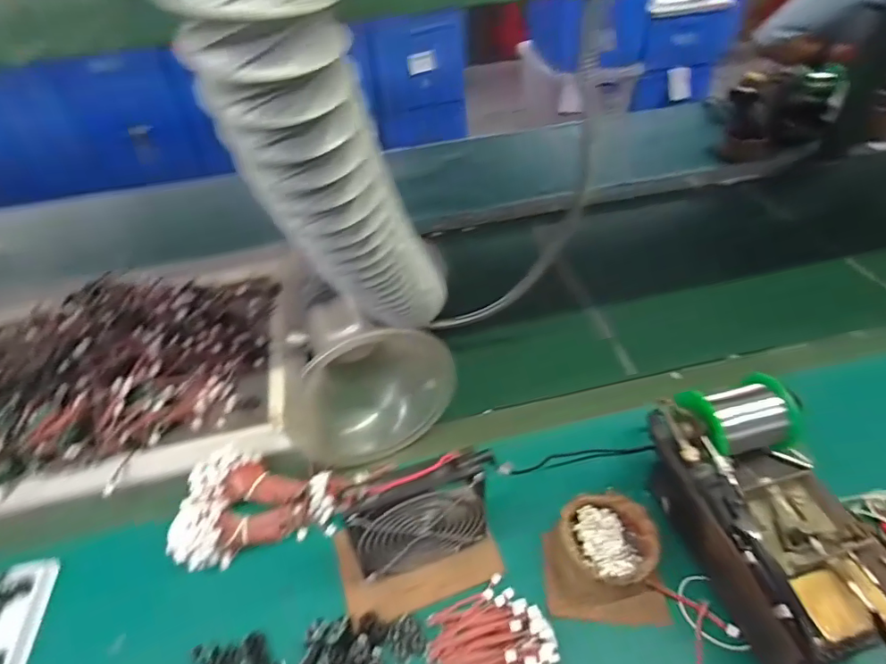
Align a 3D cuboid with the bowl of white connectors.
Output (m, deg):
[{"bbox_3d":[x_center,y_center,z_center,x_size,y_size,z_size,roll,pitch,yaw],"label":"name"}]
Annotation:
[{"bbox_3d":[0.150,0.188,0.468,0.081,0.038,0.076,-3,44,2],"label":"bowl of white connectors"}]

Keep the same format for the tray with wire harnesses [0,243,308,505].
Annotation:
[{"bbox_3d":[-0.451,0.039,0.663,0.491,0.061,0.395,-11,44,-6],"label":"tray with wire harnesses"}]

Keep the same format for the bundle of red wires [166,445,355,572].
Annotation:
[{"bbox_3d":[-0.182,0.161,0.522,0.157,0.055,0.107,-17,45,-12],"label":"bundle of red wires"}]

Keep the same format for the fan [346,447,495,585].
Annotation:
[{"bbox_3d":[-0.017,0.160,0.445,0.121,0.117,0.028,-16,45,-12],"label":"fan"}]

